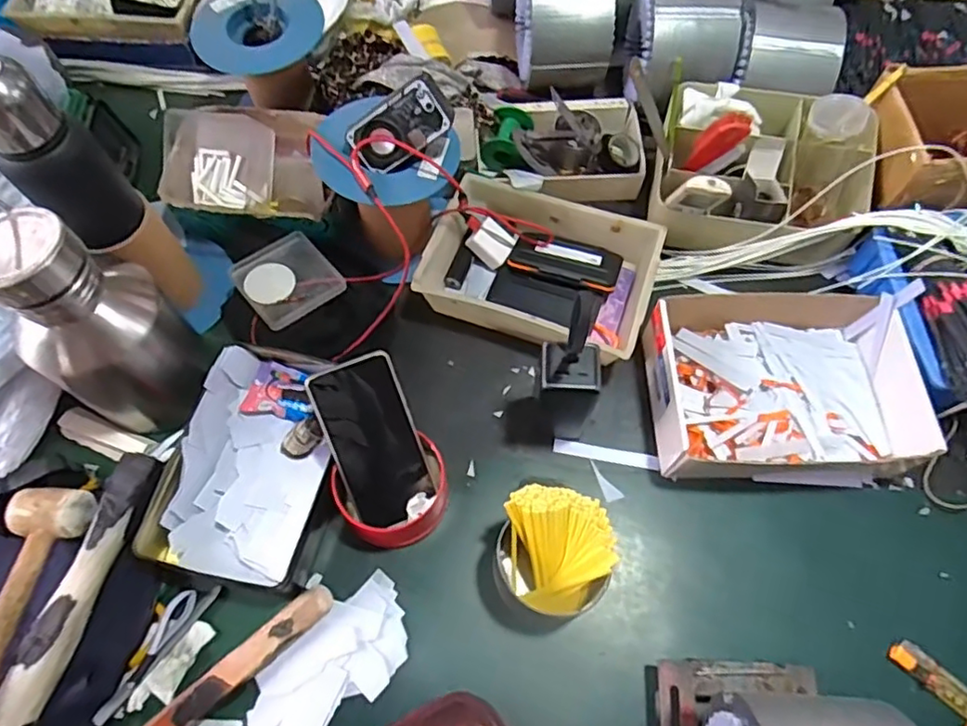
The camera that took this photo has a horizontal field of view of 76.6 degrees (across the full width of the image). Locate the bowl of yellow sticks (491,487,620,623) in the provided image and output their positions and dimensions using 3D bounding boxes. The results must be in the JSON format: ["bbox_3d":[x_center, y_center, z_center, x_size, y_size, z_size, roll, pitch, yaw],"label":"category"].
[{"bbox_3d":[0.062,0.171,0.544,0.096,0.093,0.097,0,65,0],"label":"bowl of yellow sticks"}]

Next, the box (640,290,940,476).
[{"bbox_3d":[0.299,0.014,0.627,0.247,0.067,0.202,-2,65,-1],"label":"box"}]

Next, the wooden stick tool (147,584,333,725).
[{"bbox_3d":[-0.245,0.288,0.507,0.277,0.018,0.026,-39,71,-16],"label":"wooden stick tool"}]

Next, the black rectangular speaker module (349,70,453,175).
[{"bbox_3d":[-0.081,-0.236,0.609,0.101,0.058,0.023,-32,28,16],"label":"black rectangular speaker module"}]

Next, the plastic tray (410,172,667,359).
[{"bbox_3d":[0.067,-0.106,0.693,0.246,0.056,0.174,20,67,9],"label":"plastic tray"}]

